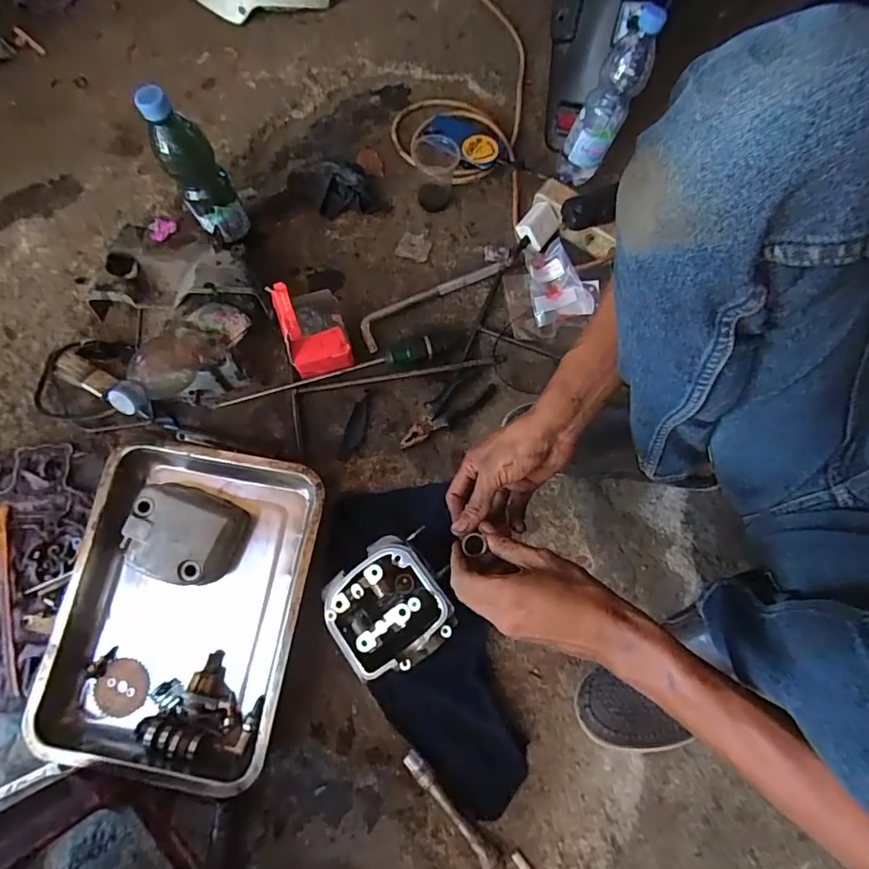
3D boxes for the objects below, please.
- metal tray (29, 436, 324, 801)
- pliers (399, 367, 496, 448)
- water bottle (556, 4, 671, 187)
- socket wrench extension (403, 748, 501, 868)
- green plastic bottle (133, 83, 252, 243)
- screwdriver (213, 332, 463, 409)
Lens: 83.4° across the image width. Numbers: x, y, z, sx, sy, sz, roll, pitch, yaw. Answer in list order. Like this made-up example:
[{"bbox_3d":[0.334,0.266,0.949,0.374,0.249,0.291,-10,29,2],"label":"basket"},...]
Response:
[{"bbox_3d":[-0.286,0.195,0.564,0.257,0.068,0.345,10,73,1],"label":"metal tray"},{"bbox_3d":[0.018,-0.032,0.671,0.057,0.018,0.152,42,76,10],"label":"pliers"},{"bbox_3d":[0.253,-0.484,0.726,0.063,0.230,0.072,38,76,9],"label":"water bottle"},{"bbox_3d":[0.020,0.413,0.535,0.019,0.016,0.145,-40,79,-13],"label":"socket wrench extension"},{"bbox_3d":[-0.301,-0.335,0.620,0.070,0.192,0.051,-31,75,-15],"label":"green plastic bottle"},{"bbox_3d":[-0.125,-0.092,0.685,0.348,0.029,0.038,-17,75,-7],"label":"screwdriver"}]

